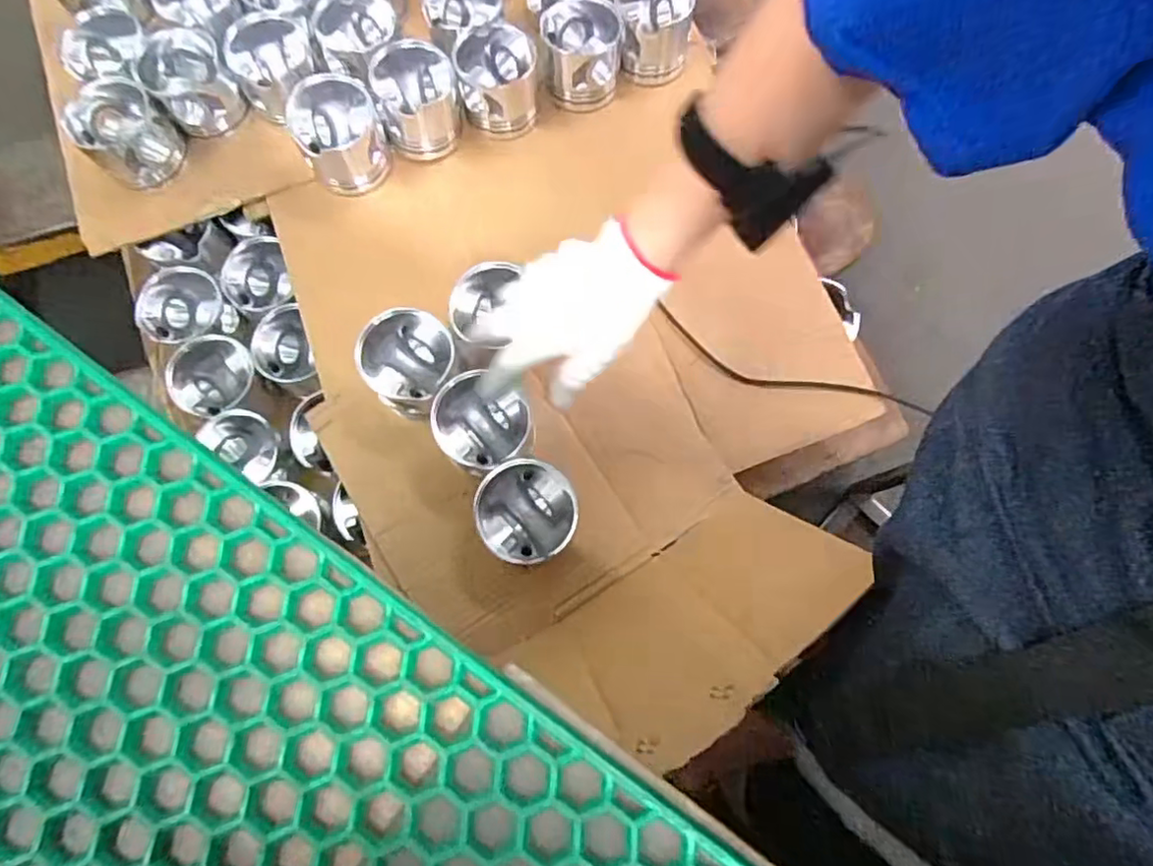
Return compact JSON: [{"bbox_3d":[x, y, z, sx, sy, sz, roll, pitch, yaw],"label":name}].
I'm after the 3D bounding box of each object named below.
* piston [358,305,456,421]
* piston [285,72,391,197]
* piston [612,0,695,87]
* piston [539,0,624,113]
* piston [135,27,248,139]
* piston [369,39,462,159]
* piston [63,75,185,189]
[{"bbox_3d":[-0.155,-0.065,0.584,0.083,0.082,0.084,0,75,0],"label":"piston"},{"bbox_3d":[-0.251,-0.317,0.657,0.086,0.075,0.088,0,75,0],"label":"piston"},{"bbox_3d":[0.087,-0.470,0.709,0.081,0.072,0.094,-4,75,-1],"label":"piston"},{"bbox_3d":[0.004,-0.430,0.699,0.088,0.067,0.093,1,75,0],"label":"piston"},{"bbox_3d":[-0.410,-0.373,0.666,0.082,0.069,0.080,0,75,0],"label":"piston"},{"bbox_3d":[-0.171,-0.360,0.667,0.085,0.078,0.084,-14,75,-4],"label":"piston"},{"bbox_3d":[-0.469,-0.309,0.653,0.083,0.078,0.083,0,75,0],"label":"piston"}]

